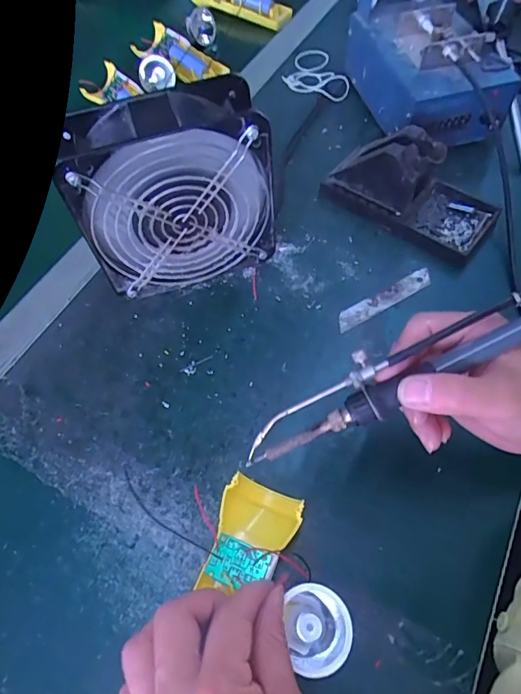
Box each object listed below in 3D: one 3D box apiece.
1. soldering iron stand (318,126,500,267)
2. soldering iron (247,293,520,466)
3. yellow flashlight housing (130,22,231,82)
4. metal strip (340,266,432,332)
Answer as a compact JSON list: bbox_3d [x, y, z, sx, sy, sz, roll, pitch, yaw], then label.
[{"bbox_3d":[0.142,-0.155,0.421,0.154,0.077,0.074,32,66,21],"label":"soldering iron stand"},{"bbox_3d":[0.097,0.013,0.250,0.222,0.031,0.037,-25,58,7],"label":"soldering iron"},{"bbox_3d":[-0.104,-0.376,0.580,0.145,0.031,0.050,38,68,25],"label":"yellow flashlight housing"},{"bbox_3d":[0.110,-0.043,0.396,0.100,0.004,0.017,-28,61,-12],"label":"metal strip"}]

